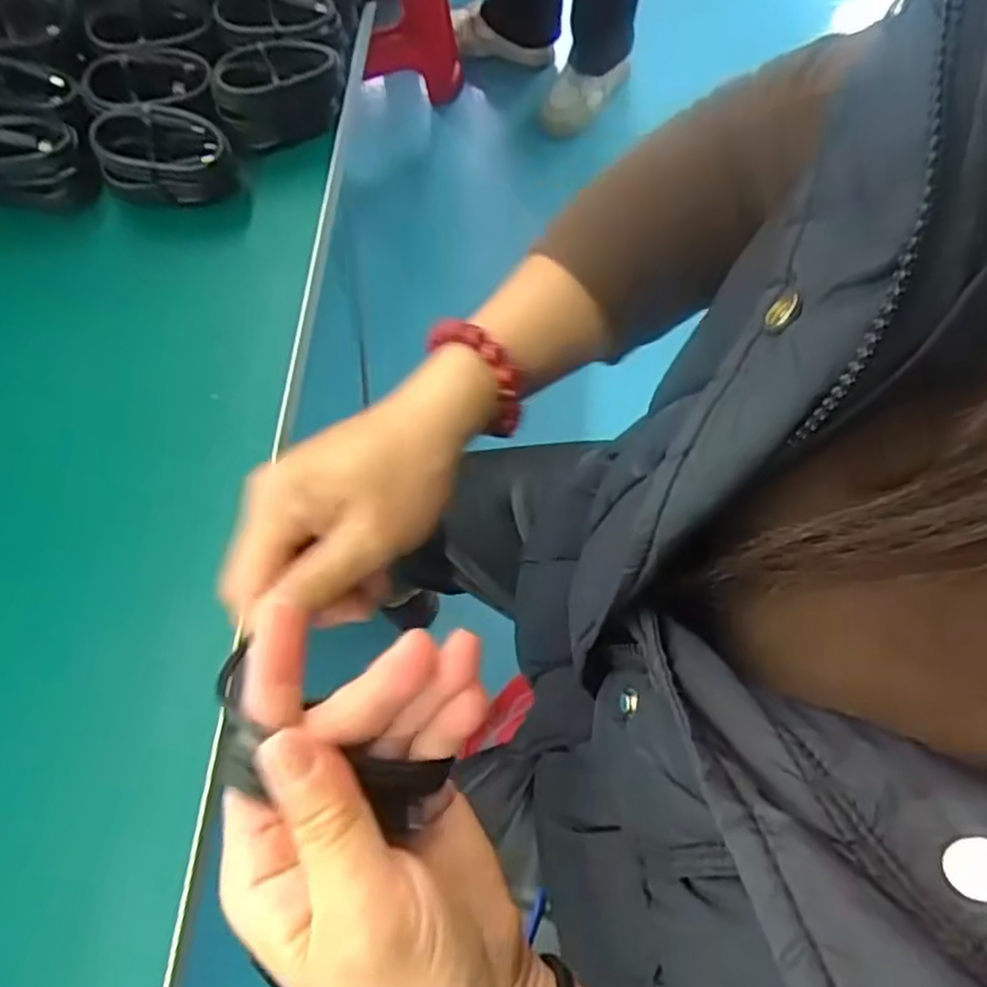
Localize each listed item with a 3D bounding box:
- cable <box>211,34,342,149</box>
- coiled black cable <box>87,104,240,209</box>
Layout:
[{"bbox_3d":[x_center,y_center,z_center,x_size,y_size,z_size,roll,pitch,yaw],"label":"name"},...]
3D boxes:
[{"bbox_3d":[-0.127,-0.238,0.445,0.072,0.044,0.034,-28,71,-9],"label":"cable"},{"bbox_3d":[-0.186,-0.191,0.428,0.068,0.049,0.026,-9,69,-3],"label":"coiled black cable"}]

